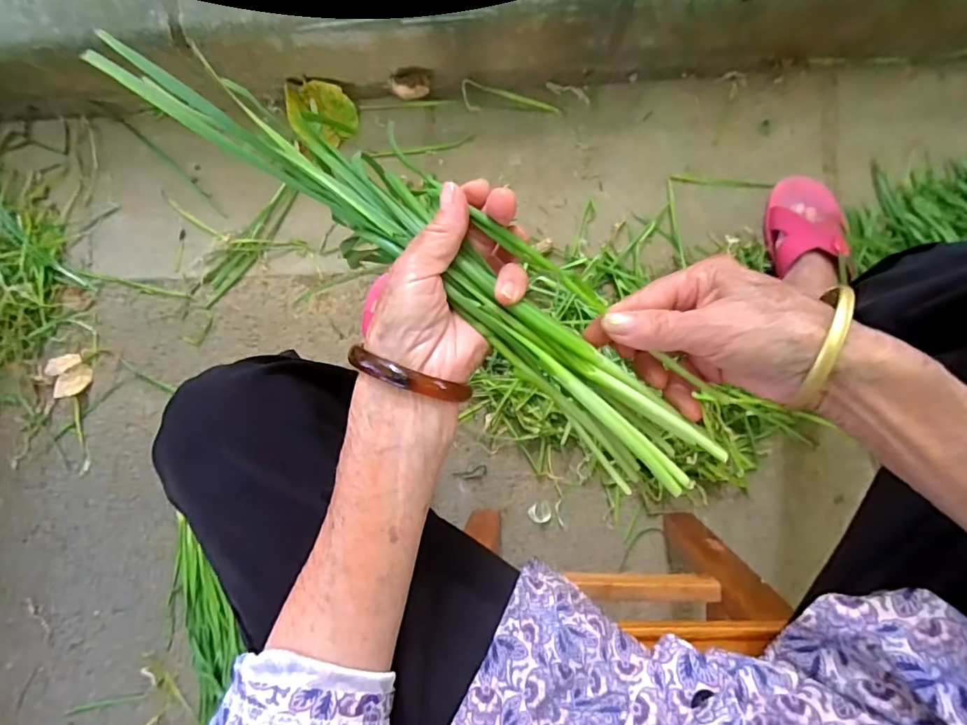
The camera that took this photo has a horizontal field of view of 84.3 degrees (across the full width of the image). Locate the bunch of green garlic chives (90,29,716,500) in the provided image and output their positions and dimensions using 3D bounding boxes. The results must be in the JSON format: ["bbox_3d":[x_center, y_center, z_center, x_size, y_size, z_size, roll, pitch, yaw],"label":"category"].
[{"bbox_3d":[-0.045,-0.068,0.289,0.392,0.030,0.066,37,94,6],"label":"bunch of green garlic chives"}]

